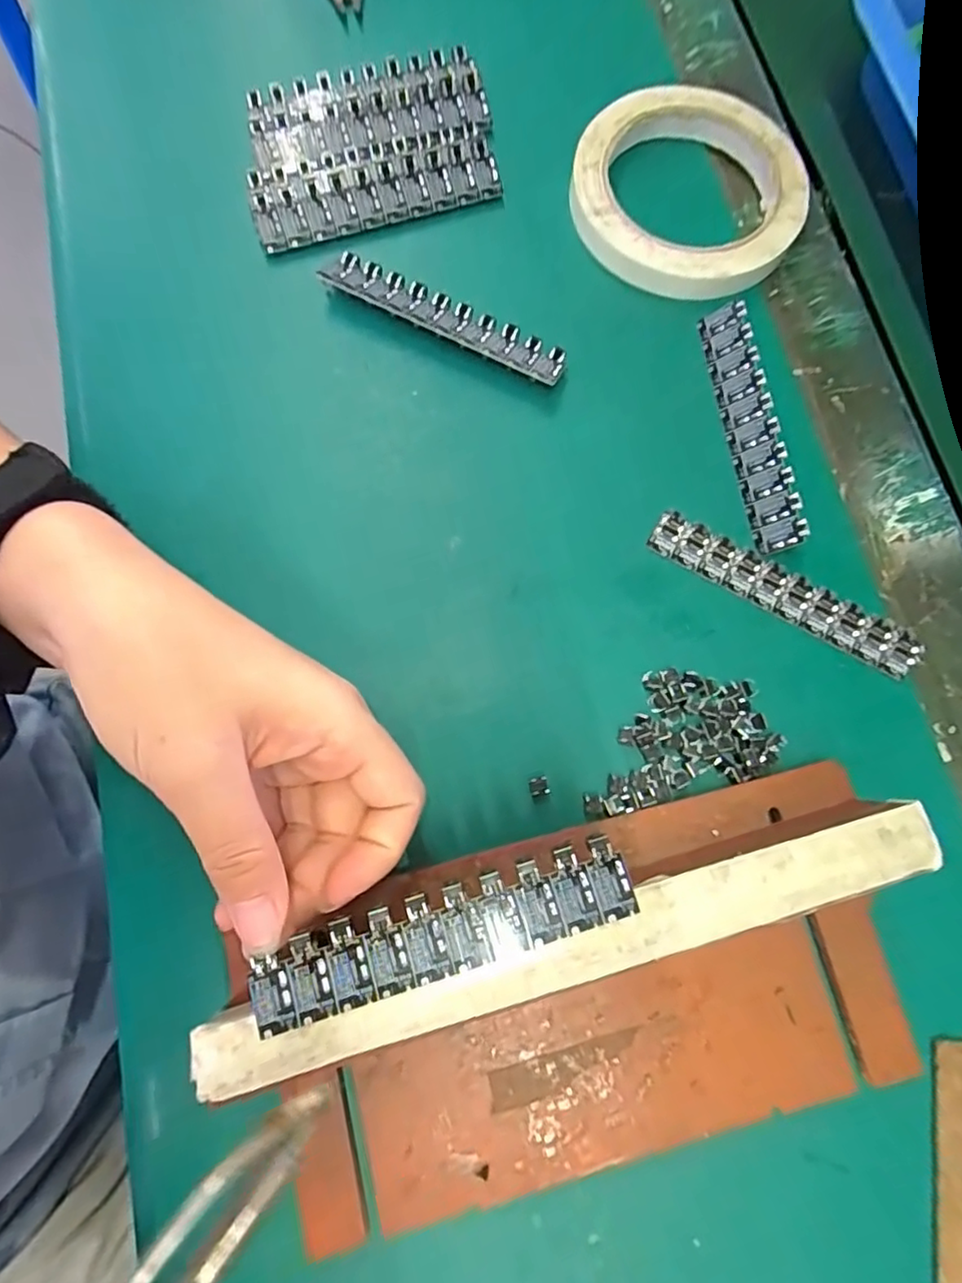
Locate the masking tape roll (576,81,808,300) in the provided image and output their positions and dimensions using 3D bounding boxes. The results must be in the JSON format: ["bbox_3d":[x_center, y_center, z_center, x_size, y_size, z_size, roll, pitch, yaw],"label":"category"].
[{"bbox_3d":[0.092,-0.201,0.274,0.101,0.019,0.098,5,77,-1],"label":"masking tape roll"}]

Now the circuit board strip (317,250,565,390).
[{"bbox_3d":[-0.015,-0.136,0.255,0.107,0.010,0.021,27,78,4],"label":"circuit board strip"}]

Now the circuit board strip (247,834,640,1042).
[{"bbox_3d":[-0.010,0.082,0.170,0.107,0.004,0.023,-17,78,-5],"label":"circuit board strip"}]

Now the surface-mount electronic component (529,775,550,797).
[{"bbox_3d":[0.021,0.051,0.216,0.007,0.004,0.006,-13,78,-5],"label":"surface-mount electronic component"}]

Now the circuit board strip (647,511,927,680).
[{"bbox_3d":[0.119,-0.019,0.238,0.109,0.004,0.018,30,78,5],"label":"circuit board strip"}]

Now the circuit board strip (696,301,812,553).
[{"bbox_3d":[0.110,-0.088,0.249,0.015,0.013,0.106,-8,77,-4],"label":"circuit board strip"}]

